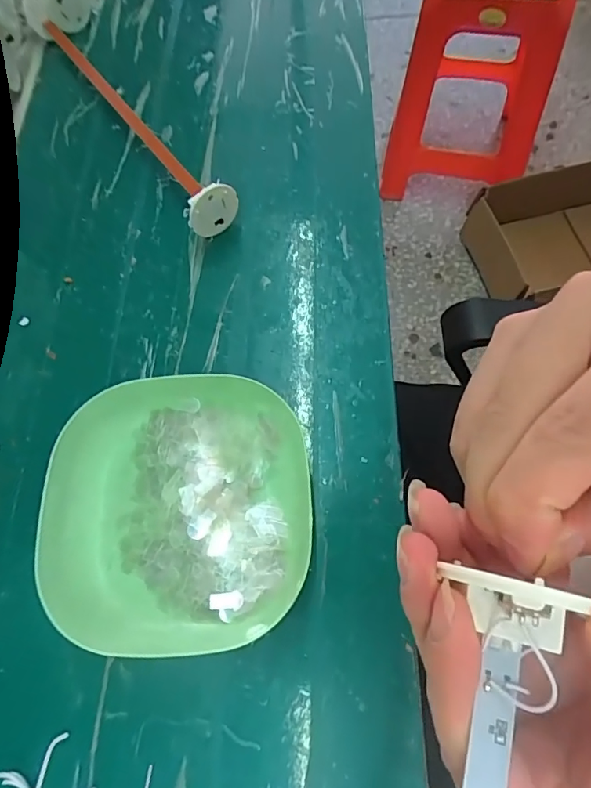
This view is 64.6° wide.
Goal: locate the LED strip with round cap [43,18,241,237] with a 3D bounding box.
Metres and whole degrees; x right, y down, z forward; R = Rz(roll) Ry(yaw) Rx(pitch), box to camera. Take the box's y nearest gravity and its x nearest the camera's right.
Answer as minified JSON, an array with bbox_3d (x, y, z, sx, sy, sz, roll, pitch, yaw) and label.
[{"bbox_3d":[-0.130,-0.217,0.364,0.036,0.033,0.253,-36,71,-11],"label":"LED strip with round cap"}]

